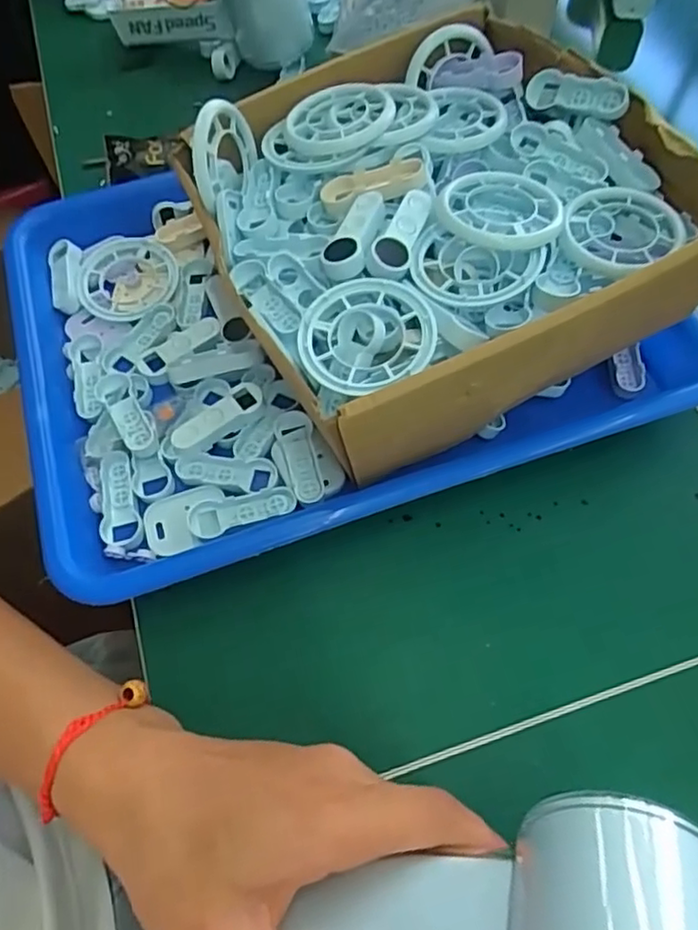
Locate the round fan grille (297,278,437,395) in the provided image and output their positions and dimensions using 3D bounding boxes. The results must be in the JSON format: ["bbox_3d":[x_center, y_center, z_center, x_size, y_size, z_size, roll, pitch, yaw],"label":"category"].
[{"bbox_3d":[0.007,-0.055,0.262,0.055,0.009,0.053,-1,62,1],"label":"round fan grille"}]

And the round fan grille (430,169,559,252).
[{"bbox_3d":[0.069,-0.114,0.283,0.053,0.011,0.053,-1,62,1],"label":"round fan grille"}]

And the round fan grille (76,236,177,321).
[{"bbox_3d":[-0.128,-0.109,0.365,0.057,0.008,0.056,-1,62,1],"label":"round fan grille"}]

